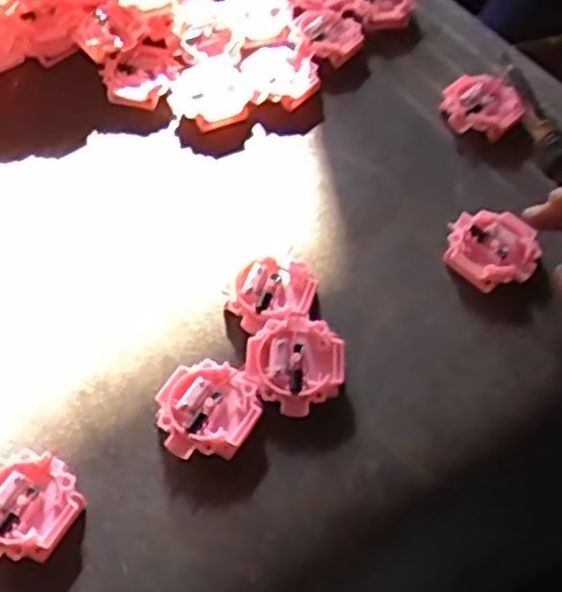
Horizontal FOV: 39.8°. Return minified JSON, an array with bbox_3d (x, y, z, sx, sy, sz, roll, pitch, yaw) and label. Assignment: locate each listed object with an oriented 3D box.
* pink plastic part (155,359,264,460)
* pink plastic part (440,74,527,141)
[{"bbox_3d":[-0.039,0.062,0.412,0.051,0.014,0.054,29,61,18],"label":"pink plastic part"},{"bbox_3d":[0.143,-0.136,0.545,0.053,0.014,0.054,0,57,0],"label":"pink plastic part"}]

